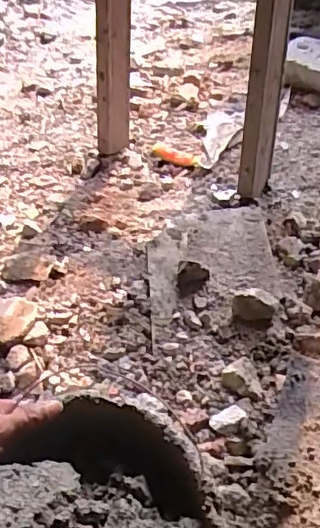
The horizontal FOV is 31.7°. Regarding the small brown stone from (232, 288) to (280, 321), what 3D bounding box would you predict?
[{"bbox_3d":[0.151,0.059,0.890,0.068,0.034,0.059,10,44,19],"label":"small brown stone"}]

